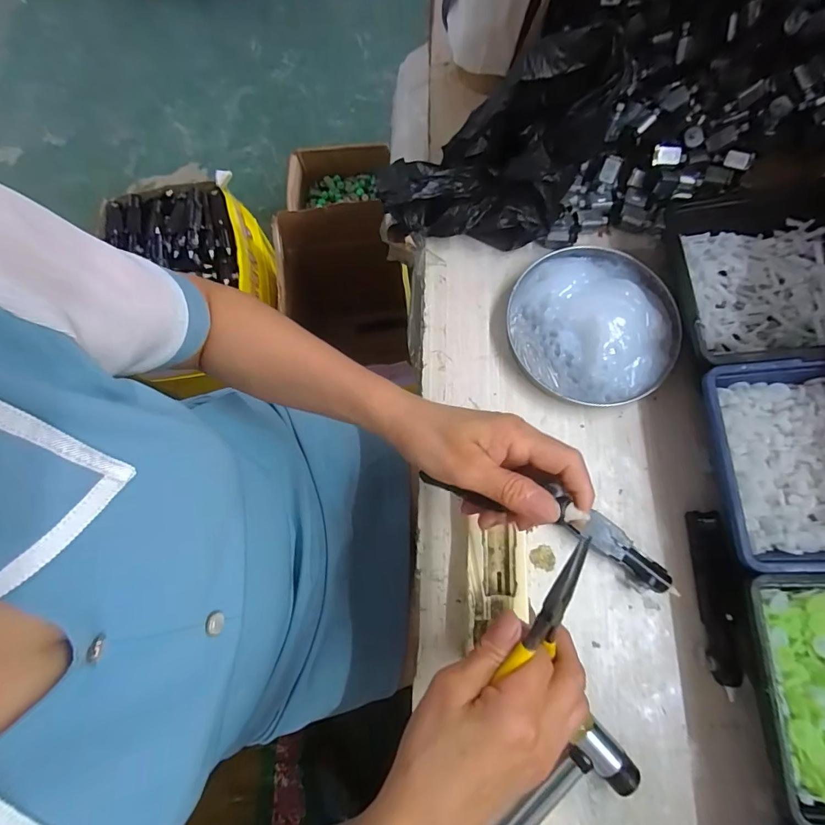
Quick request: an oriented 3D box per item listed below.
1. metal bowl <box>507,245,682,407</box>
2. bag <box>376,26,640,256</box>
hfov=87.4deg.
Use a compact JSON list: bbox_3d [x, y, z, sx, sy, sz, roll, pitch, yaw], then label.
[{"bbox_3d":[0.159,-0.079,0.372,0.141,0.028,0.138,0,77,2],"label":"metal bowl"},{"bbox_3d":[0.070,-0.207,0.351,0.192,0.120,0.078,2,77,2],"label":"bag"}]

